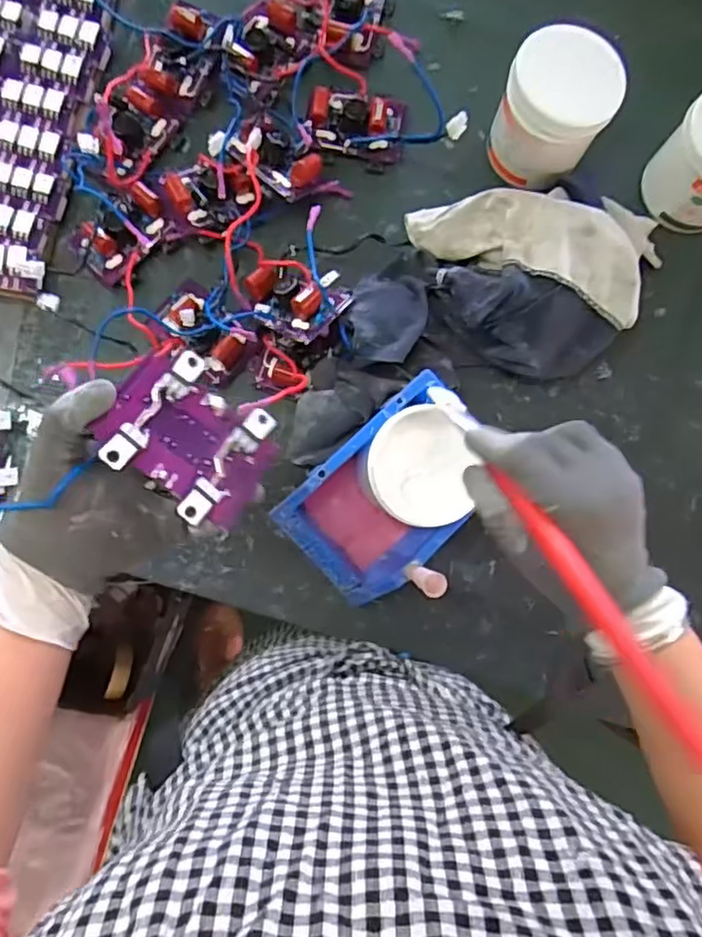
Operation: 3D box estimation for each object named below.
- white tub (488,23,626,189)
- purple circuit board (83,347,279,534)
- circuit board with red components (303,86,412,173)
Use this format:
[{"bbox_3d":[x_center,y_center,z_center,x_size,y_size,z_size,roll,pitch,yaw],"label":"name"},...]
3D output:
[{"bbox_3d":[0.181,-0.320,0.574,0.095,0.110,0.086,27,84,1],"label":"white tub"},{"bbox_3d":[-0.091,-0.017,0.371,0.097,0.016,0.079,40,68,-19],"label":"purple circuit board"},{"bbox_3d":[0.005,-0.333,0.614,0.094,0.035,0.076,7,84,-1],"label":"circuit board with red components"}]

